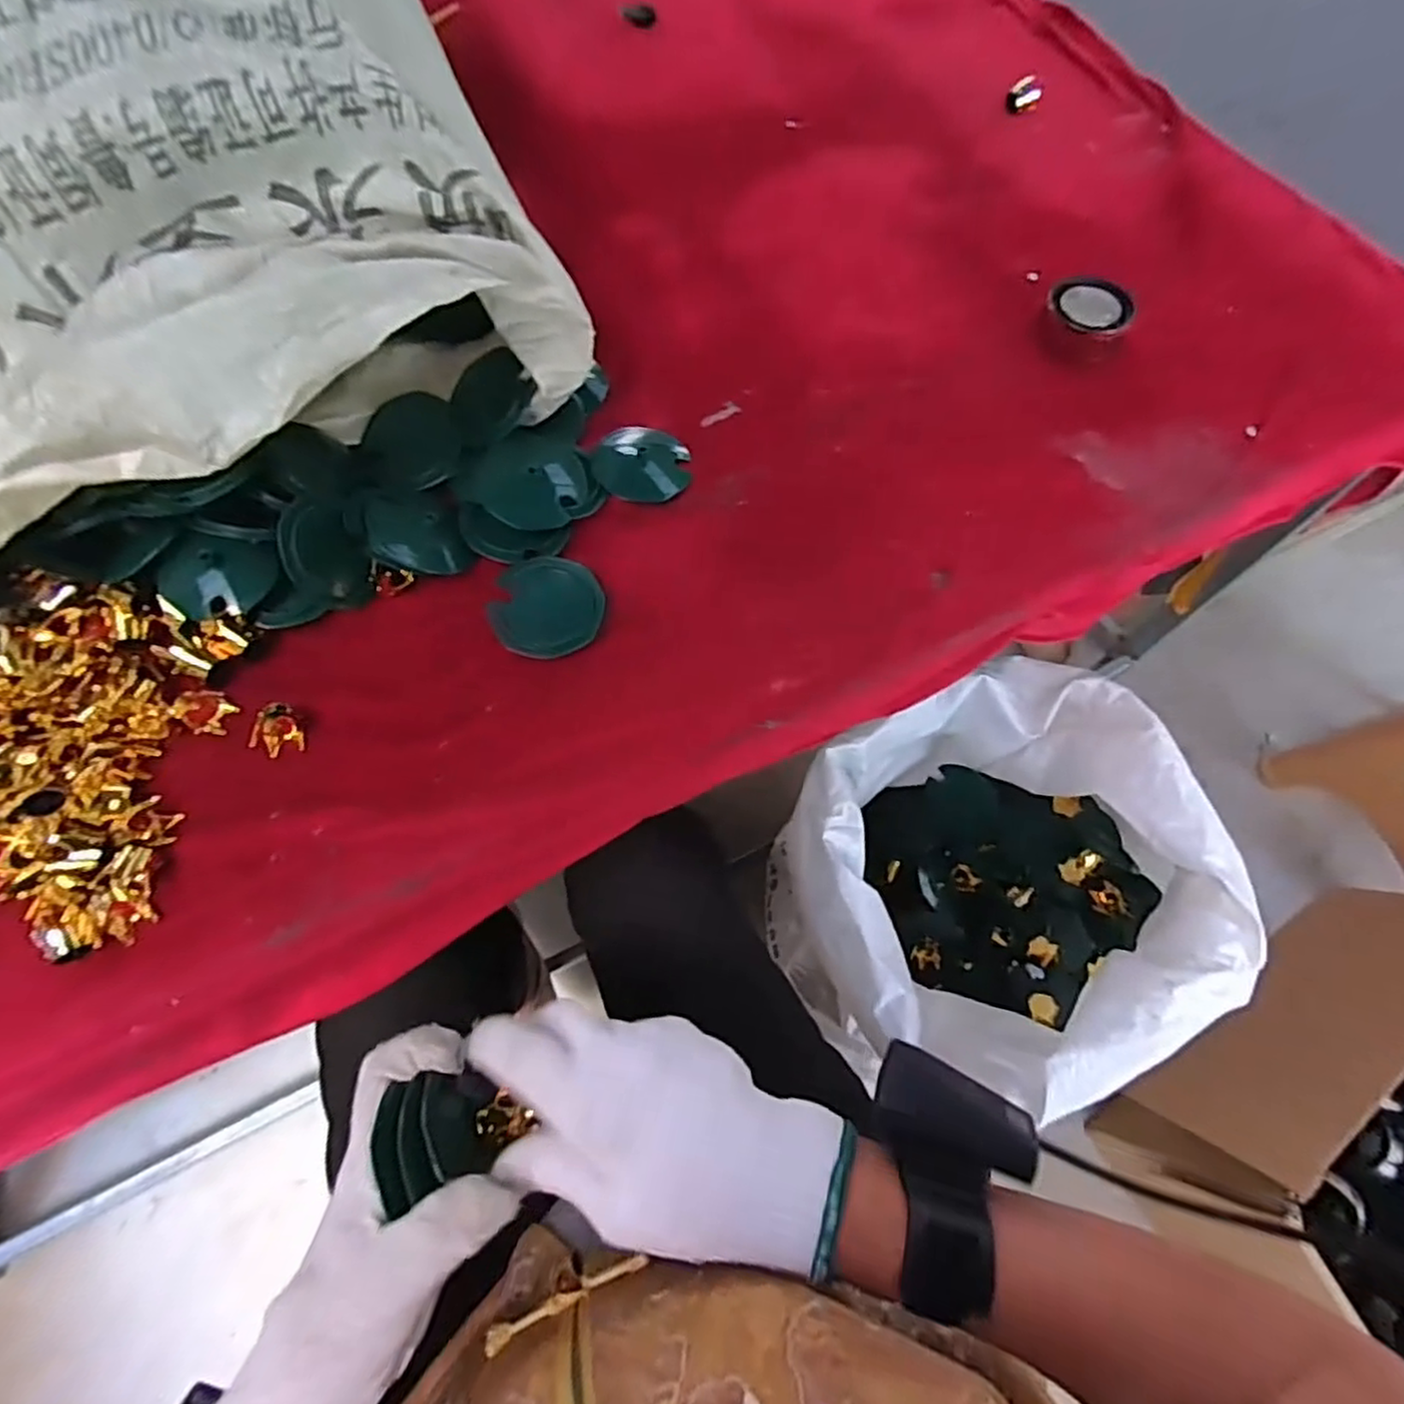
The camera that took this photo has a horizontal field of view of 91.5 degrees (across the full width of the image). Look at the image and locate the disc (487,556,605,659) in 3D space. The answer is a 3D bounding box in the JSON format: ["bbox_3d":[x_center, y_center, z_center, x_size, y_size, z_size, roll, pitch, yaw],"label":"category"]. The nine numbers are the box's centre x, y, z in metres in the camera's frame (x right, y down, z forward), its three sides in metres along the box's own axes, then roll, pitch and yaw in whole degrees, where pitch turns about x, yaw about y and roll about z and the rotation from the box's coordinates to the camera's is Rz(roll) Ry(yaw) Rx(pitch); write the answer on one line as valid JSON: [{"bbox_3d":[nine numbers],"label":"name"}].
[{"bbox_3d":[-0.107,-0.066,0.470,0.074,0.014,0.072,0,77,-2],"label":"disc"}]

